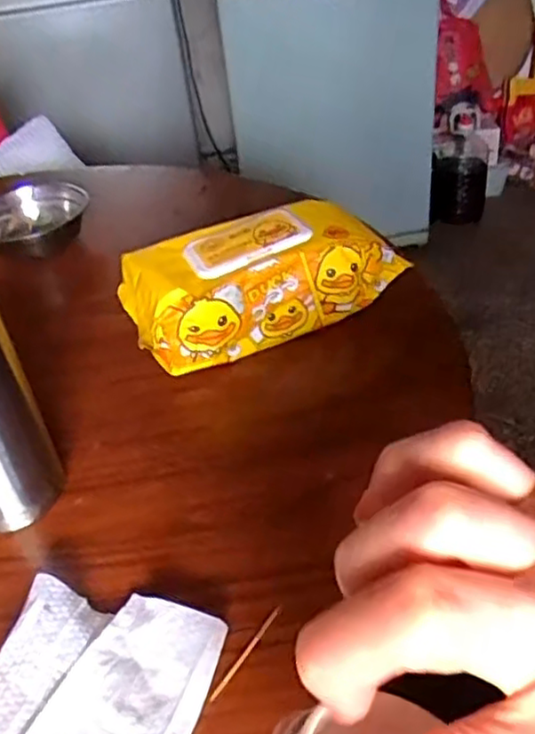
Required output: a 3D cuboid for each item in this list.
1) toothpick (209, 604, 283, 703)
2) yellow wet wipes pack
[{"bbox_3d":[-0.010,0.144,0.351,0.004,0.004,0.057,22,46,32],"label":"toothpick"},{"bbox_3d":[-0.008,-0.073,0.569,0.214,0.077,0.104,-18,39,-14],"label":"yellow wet wipes pack"}]

